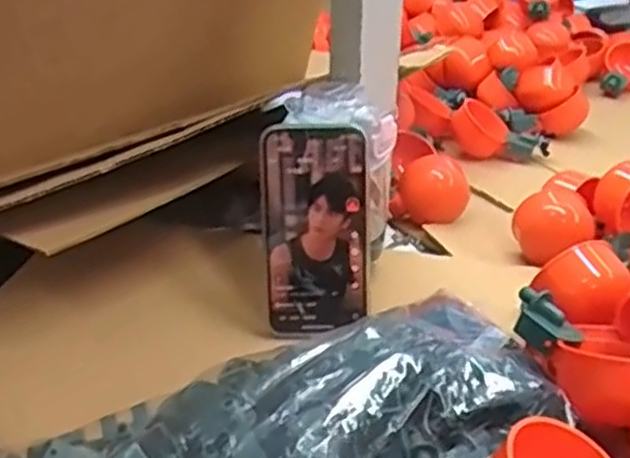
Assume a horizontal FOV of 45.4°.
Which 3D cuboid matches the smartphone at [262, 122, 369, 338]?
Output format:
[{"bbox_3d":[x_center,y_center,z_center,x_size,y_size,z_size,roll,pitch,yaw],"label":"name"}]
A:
[{"bbox_3d":[0.001,0.002,0.517,0.070,0.144,0.011,-1,11,-2],"label":"smartphone"}]

